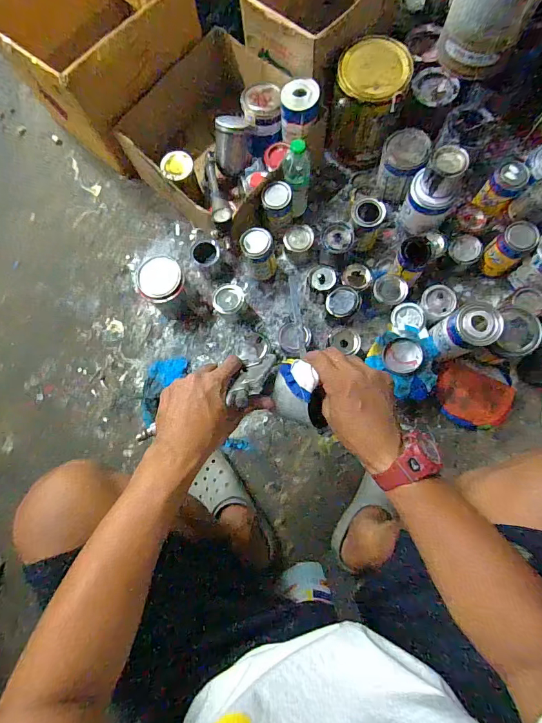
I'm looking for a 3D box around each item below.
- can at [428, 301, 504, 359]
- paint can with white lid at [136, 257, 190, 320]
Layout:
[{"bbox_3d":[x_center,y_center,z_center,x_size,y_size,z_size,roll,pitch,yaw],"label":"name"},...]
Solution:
[{"bbox_3d":[0.385,-0.058,0.739,0.080,0.144,0.085,-1,79,3],"label":"can"},{"bbox_3d":[-0.242,-0.166,0.869,0.092,0.148,0.092,-1,79,3],"label":"paint can with white lid"}]

